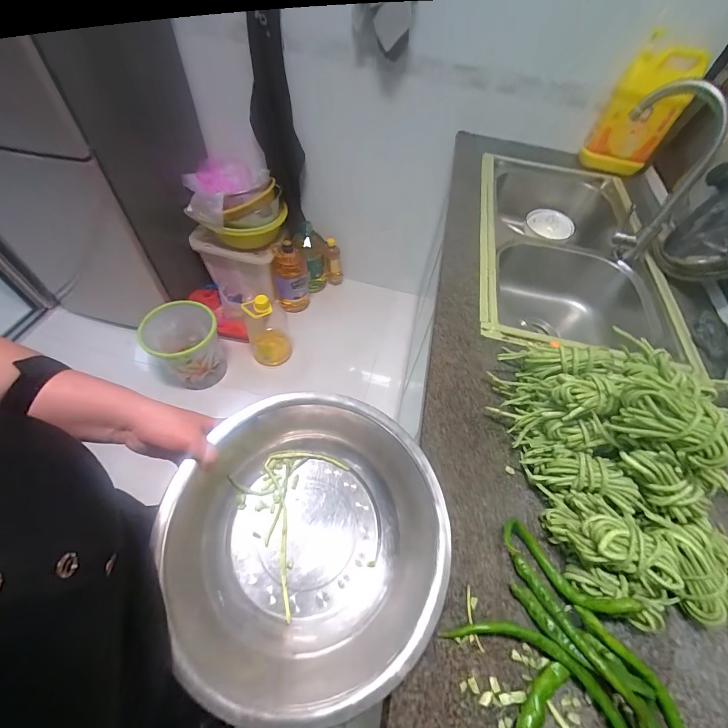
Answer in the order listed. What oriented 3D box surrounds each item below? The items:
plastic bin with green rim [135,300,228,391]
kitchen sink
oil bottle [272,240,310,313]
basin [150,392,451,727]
[{"bbox_3d":[-0.649,-0.068,1.239,0.226,0.267,0.255,-35,66,-25],"label":"plastic bin with green rim"},{"bbox_3d":[0.489,-0.272,0.885,0.421,0.228,0.744,14,56,4],"label":"kitchen sink"},{"bbox_3d":[-0.323,-0.380,1.494,0.148,0.318,0.131,-3,57,-7],"label":"oil bottle"},{"bbox_3d":[-0.063,0.202,0.406,0.297,0.121,0.308,2,56,-4],"label":"basin"}]

